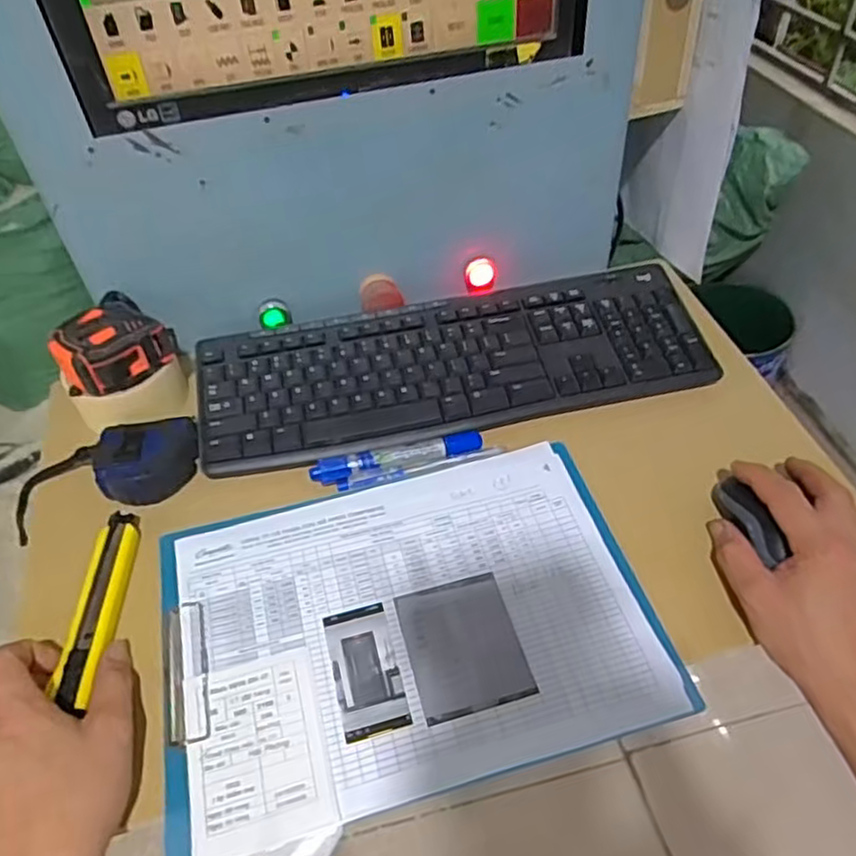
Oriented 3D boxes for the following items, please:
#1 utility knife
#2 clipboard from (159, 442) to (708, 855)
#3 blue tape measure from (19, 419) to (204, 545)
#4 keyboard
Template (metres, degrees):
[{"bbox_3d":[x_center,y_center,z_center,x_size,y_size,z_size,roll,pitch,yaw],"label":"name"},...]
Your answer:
[{"bbox_3d":[-0.222,0.117,0.474,0.027,0.010,0.145,-4,46,-1],"label":"utility knife"},{"bbox_3d":[-0.014,0.126,0.462,0.310,0.010,0.217,-14,51,-9],"label":"clipboard"},{"bbox_3d":[-0.249,0.031,0.541,0.137,0.040,0.069,-13,49,-9],"label":"blue tape measure"},{"bbox_3d":[0.024,-0.059,0.598,0.429,0.020,0.141,-11,47,-5],"label":"keyboard"}]

